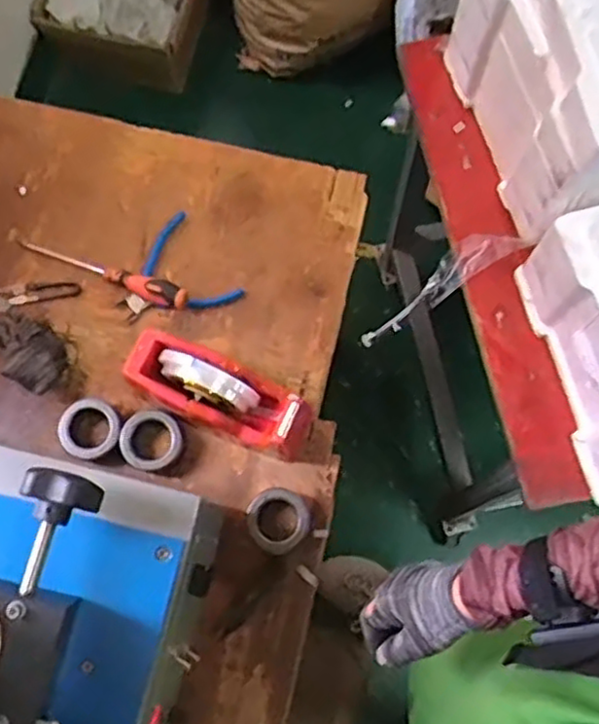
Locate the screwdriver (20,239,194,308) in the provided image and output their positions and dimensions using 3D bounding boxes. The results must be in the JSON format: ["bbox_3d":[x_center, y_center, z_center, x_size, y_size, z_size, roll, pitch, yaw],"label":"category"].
[{"bbox_3d":[-0.237,-0.107,0.851,0.225,0.033,0.025,19,76,4],"label":"screwdriver"}]

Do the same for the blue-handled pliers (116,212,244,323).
[{"bbox_3d":[-0.158,-0.097,0.863,0.131,0.017,0.127,-35,79,-9],"label":"blue-handled pliers"}]

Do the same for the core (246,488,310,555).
[{"bbox_3d":[-0.022,0.172,0.780,0.065,0.032,0.067,0,76,-1],"label":"core"}]

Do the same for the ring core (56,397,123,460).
[{"bbox_3d":[-0.234,0.076,0.802,0.066,0.032,0.068,0,76,-1],"label":"ring core"}]

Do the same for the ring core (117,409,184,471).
[{"bbox_3d":[-0.166,0.089,0.805,0.066,0.033,0.066,0,76,-1],"label":"ring core"}]

